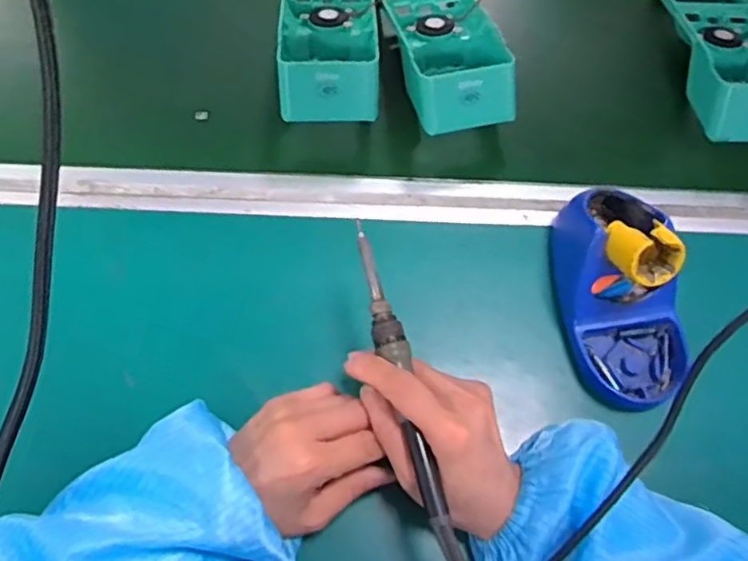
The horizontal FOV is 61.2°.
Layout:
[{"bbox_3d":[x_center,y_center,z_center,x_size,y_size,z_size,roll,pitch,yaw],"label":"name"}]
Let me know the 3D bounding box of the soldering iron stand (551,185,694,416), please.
[{"bbox_3d":[0.175,0.004,0.444,0.081,0.095,0.157,-14,67,-10],"label":"soldering iron stand"}]

